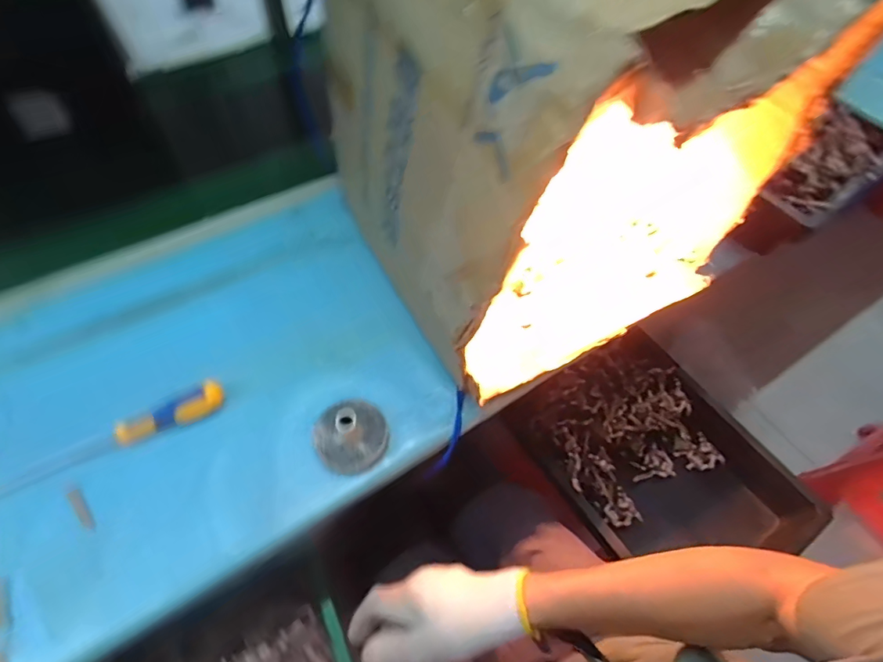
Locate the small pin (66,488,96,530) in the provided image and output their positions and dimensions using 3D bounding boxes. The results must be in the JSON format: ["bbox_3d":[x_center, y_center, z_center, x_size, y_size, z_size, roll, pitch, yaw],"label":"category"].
[{"bbox_3d":[-0.358,0.178,0.486,0.011,0.004,0.048,-36,68,-21],"label":"small pin"}]

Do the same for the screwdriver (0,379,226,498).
[{"bbox_3d":[-0.357,0.118,0.505,0.259,0.031,0.029,-22,64,-15],"label":"screwdriver"}]

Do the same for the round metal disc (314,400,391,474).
[{"bbox_3d":[-0.097,0.110,0.526,0.077,0.064,0.076,2,60,-3],"label":"round metal disc"}]

